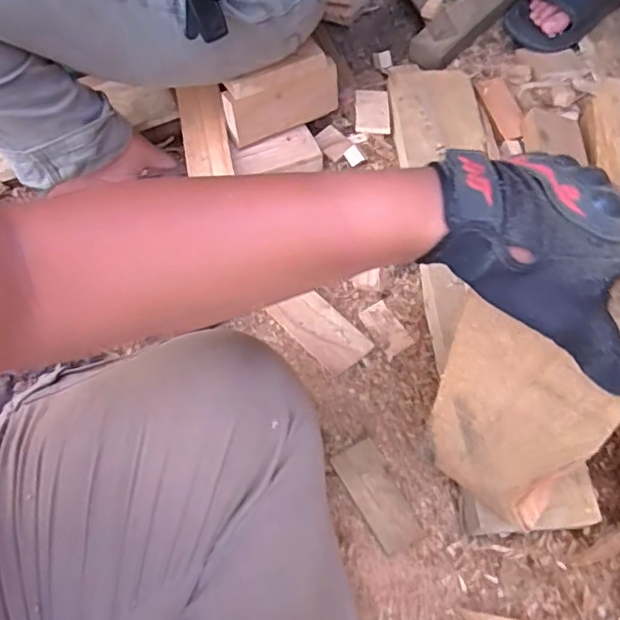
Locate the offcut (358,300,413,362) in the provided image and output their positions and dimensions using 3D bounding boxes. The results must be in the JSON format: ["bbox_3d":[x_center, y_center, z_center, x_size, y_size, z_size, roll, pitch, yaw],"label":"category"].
[{"bbox_3d":[0.091,0.023,0.685,0.037,0.007,0.069,-26,65,-15],"label":"offcut"}]

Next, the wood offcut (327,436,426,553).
[{"bbox_3d":[0.069,0.191,0.589,0.047,0.006,0.111,-26,65,-15],"label":"wood offcut"}]

